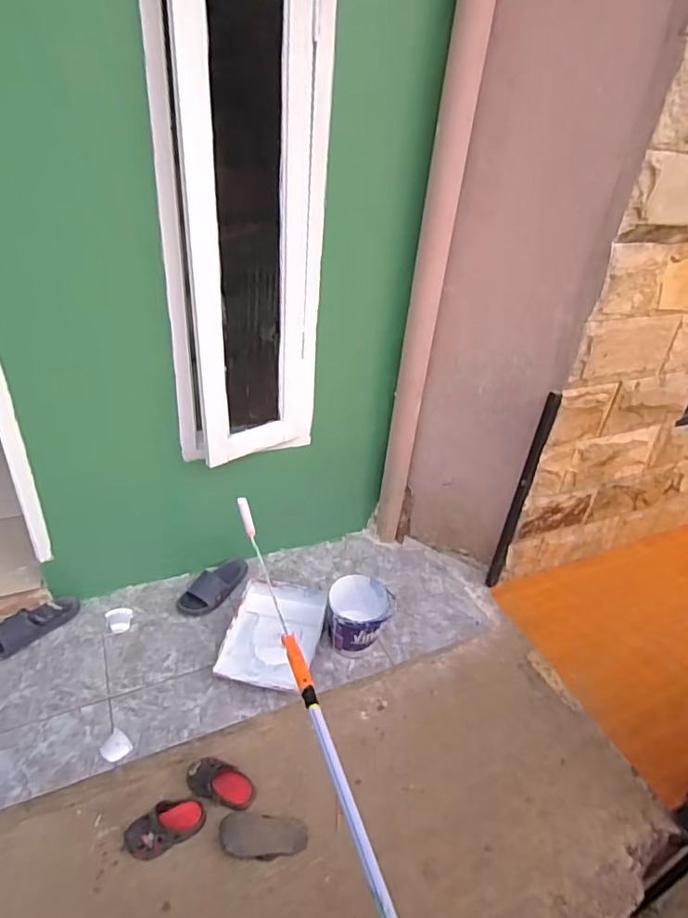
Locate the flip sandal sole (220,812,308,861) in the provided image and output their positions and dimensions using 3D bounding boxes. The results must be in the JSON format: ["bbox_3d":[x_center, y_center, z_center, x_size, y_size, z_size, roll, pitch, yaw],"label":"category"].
[{"bbox_3d":[-0.188,0.883,1.243,0.198,0.026,0.084,6,33,1],"label":"flip sandal sole"}]

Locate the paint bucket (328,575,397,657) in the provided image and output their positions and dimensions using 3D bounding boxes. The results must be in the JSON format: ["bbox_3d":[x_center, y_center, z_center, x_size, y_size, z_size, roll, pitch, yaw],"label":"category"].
[{"bbox_3d":[0.045,0.487,1.603,0.190,0.182,0.184,4,33,-3],"label":"paint bucket"}]

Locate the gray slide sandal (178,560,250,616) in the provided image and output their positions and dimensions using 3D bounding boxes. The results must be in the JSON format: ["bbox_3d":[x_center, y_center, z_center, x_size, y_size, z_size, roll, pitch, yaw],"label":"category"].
[{"bbox_3d":[-0.423,0.411,1.751,0.118,0.063,0.269,25,38,26],"label":"gray slide sandal"}]

